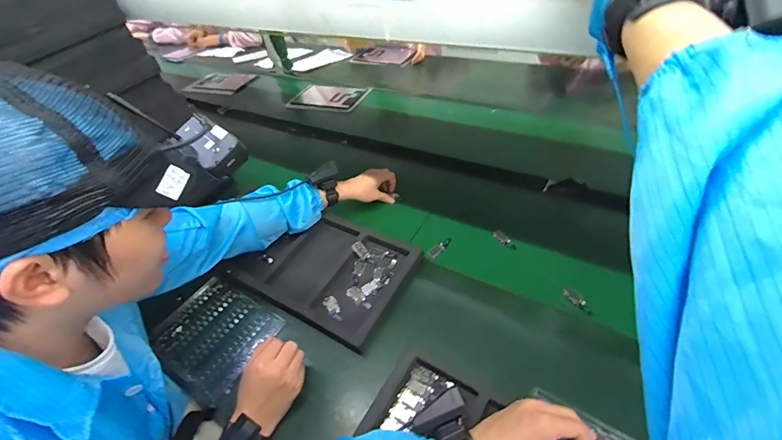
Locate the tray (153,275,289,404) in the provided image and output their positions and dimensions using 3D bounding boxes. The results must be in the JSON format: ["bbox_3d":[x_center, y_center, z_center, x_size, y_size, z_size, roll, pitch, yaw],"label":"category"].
[{"bbox_3d":[-0.326,0.210,0.662,0.219,0.021,0.171,22,49,28],"label":"tray"}]

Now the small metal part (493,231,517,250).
[{"bbox_3d":[0.233,0.042,0.731,0.020,0.008,0.061,-24,45,-19],"label":"small metal part"}]

